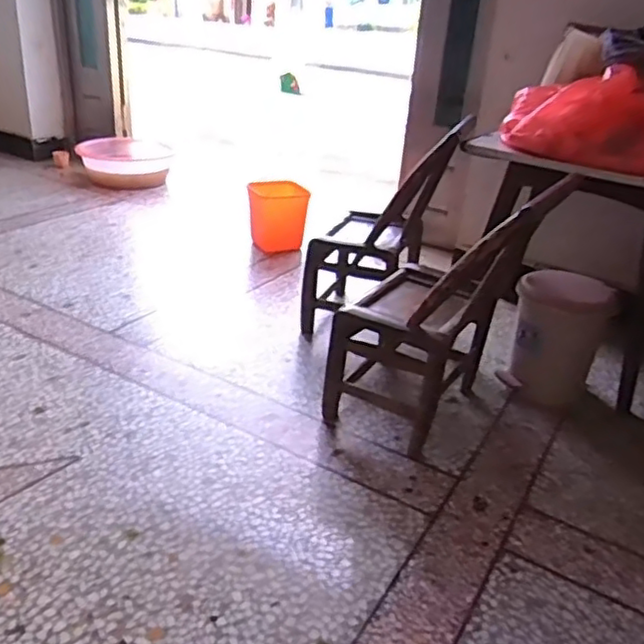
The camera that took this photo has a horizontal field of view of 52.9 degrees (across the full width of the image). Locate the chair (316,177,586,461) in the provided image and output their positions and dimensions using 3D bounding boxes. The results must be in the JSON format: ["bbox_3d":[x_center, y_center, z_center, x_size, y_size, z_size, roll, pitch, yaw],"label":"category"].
[{"bbox_3d":[0.262,-0.026,1.506,0.377,0.581,0.427,19,31,24],"label":"chair"}]

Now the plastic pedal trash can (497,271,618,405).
[{"bbox_3d":[0.619,0.022,1.718,0.232,0.305,0.236,4,28,-2],"label":"plastic pedal trash can"}]

